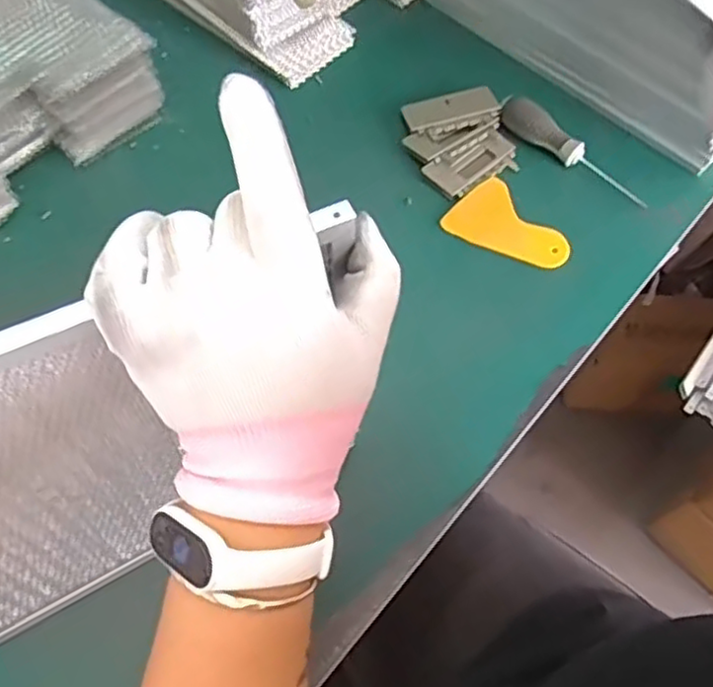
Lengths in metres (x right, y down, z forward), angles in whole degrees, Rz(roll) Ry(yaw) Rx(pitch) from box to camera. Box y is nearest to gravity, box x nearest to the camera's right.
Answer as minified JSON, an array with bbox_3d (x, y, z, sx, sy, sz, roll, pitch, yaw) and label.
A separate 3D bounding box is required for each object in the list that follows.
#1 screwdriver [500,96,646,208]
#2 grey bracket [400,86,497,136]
[{"bbox_3d":[0.196,-0.175,0.624,0.149,0.023,0.025,38,67,17],"label":"screwdriver"},{"bbox_3d":[0.088,-0.214,0.642,0.081,0.013,0.040,-10,63,-7],"label":"grey bracket"}]

